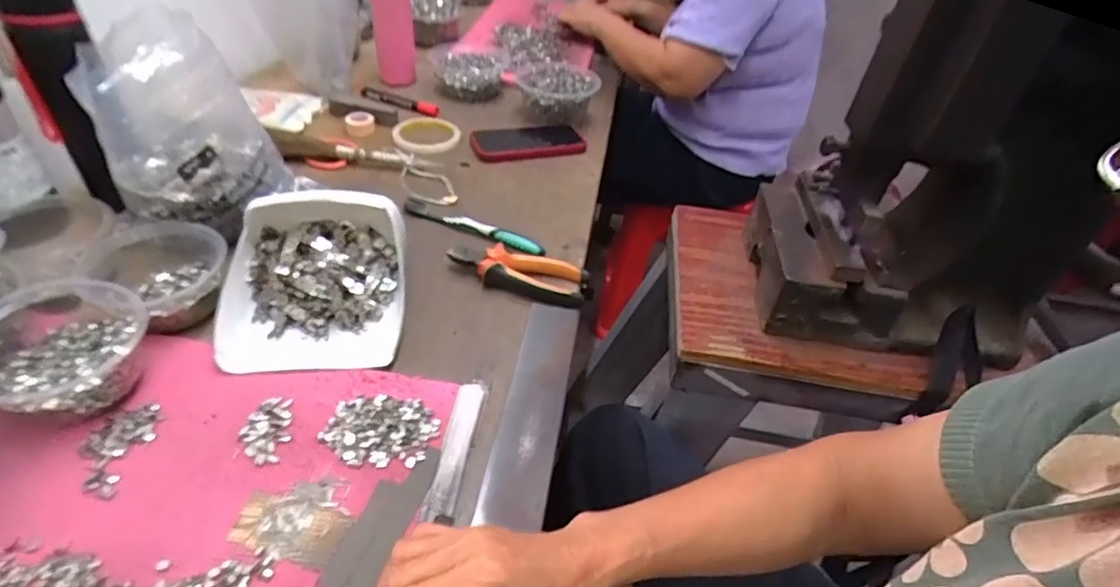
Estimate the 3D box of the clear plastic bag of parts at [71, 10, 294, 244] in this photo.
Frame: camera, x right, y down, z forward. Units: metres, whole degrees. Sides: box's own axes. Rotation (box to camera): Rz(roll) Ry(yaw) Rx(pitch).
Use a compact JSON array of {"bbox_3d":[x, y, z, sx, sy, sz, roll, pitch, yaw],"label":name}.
[{"bbox_3d":[-0.369,-0.153,0.556,0.118,0.183,0.131,6,40,0],"label":"clear plastic bag of parts"}]

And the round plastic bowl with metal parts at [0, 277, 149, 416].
[{"bbox_3d":[-0.380,0.046,0.429,0.113,0.064,0.106,5,40,-4],"label":"round plastic bowl with metal parts"}]

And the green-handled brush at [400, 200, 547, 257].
[{"bbox_3d":[-0.104,-0.079,0.663,0.183,0.016,0.023,23,42,17],"label":"green-handled brush"}]

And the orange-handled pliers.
[{"bbox_3d":[-0.046,-0.022,0.604,0.150,0.025,0.056,14,40,7],"label":"orange-handled pliers"}]

